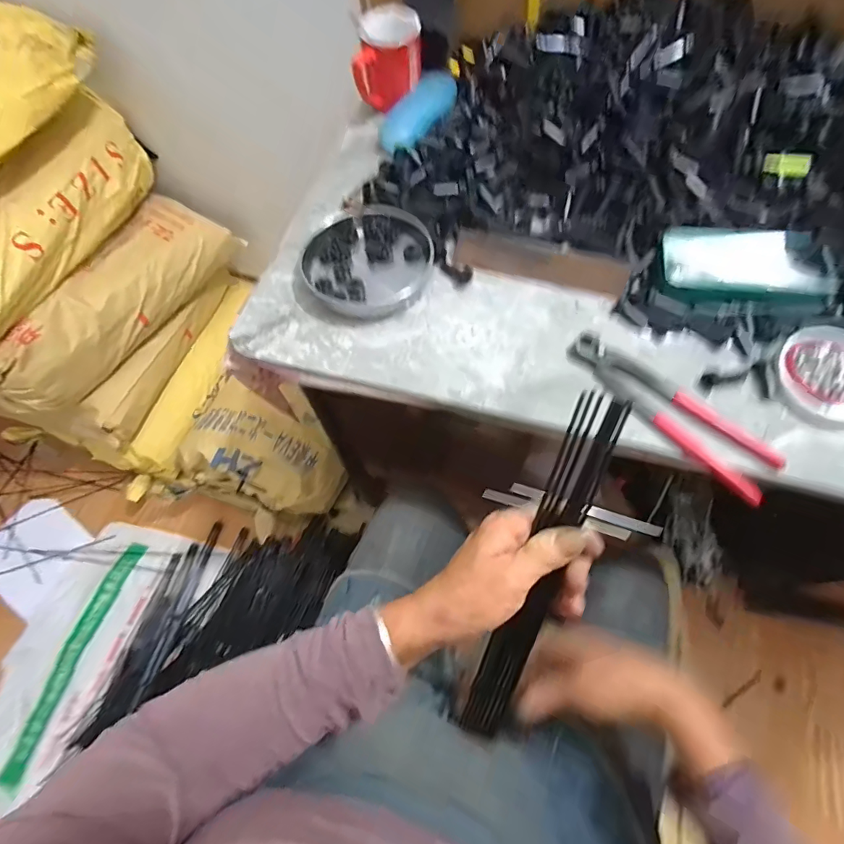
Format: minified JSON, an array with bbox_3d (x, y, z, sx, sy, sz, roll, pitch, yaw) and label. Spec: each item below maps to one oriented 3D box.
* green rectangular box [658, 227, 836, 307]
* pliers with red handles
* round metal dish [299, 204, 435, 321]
[{"bbox_3d":[0.317,-0.154,0.451,0.151,0.025,0.083,8,65,7],"label":"green rectangular box"},{"bbox_3d":[0.215,-0.013,0.404,0.049,0.013,0.196,-41,69,-15],"label":"pliers with red handles"},{"bbox_3d":[-0.056,-0.178,0.494,0.129,0.023,0.138,-1,64,3],"label":"round metal dish"}]

